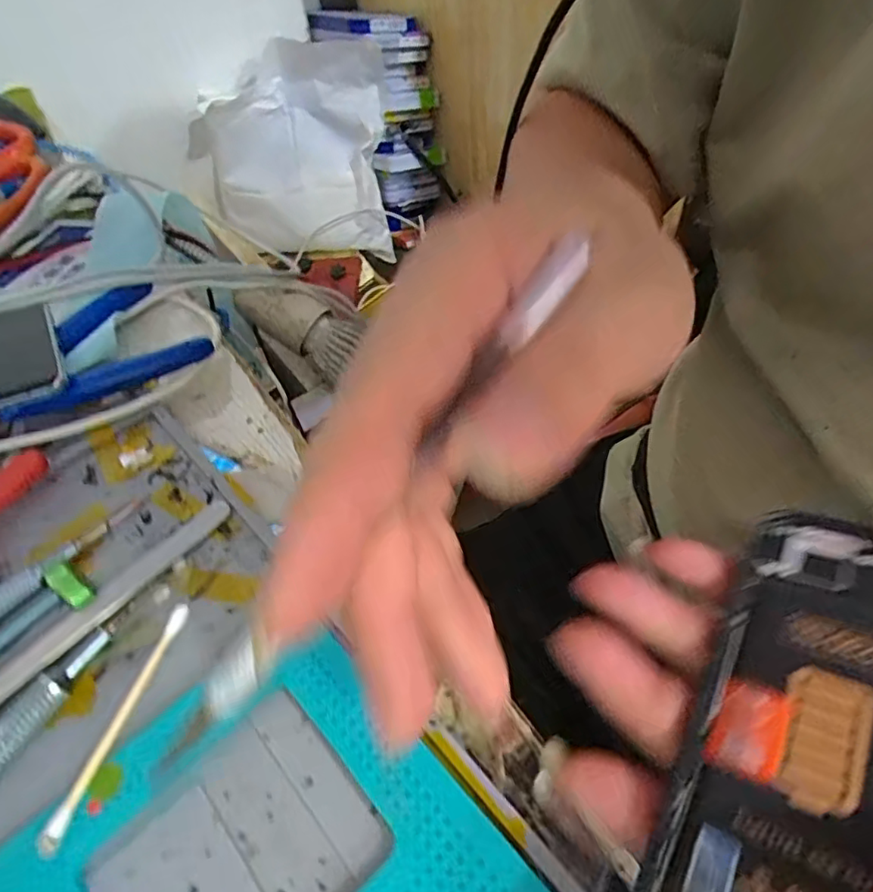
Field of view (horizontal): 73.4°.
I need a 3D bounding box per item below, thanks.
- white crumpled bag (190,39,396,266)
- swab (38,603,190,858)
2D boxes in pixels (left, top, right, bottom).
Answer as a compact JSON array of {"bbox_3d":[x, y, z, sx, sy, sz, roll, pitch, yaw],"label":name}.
[{"bbox_3d":[-0.194,-0.401,0.812,0.259,0.233,0.116,-11,52,-4],"label":"white crumpled bag"},{"bbox_3d":[-0.097,0.083,0.181,0.006,0.005,0.073,7,53,11],"label":"swab"}]

